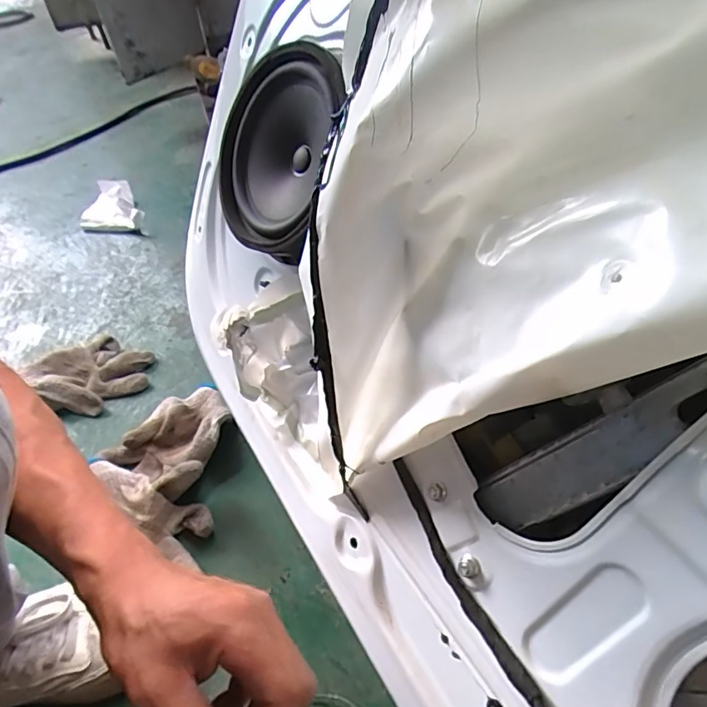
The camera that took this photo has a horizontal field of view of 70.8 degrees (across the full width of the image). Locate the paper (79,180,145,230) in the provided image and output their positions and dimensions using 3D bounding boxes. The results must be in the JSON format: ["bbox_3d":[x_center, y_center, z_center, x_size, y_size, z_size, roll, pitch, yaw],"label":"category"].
[{"bbox_3d":[-0.522,-0.304,1.063,0.120,0.032,0.201,-26,51,-18],"label":"paper"}]

